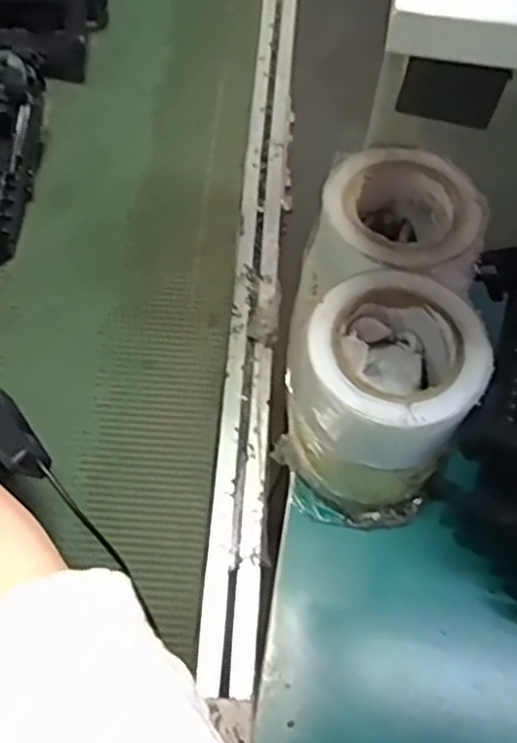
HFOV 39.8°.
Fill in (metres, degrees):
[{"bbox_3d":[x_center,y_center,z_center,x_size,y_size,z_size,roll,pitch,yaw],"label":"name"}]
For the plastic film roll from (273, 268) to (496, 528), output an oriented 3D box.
[{"bbox_3d":[0.086,0.030,0.525,0.119,0.172,0.130,25,66,13],"label":"plastic film roll"}]

